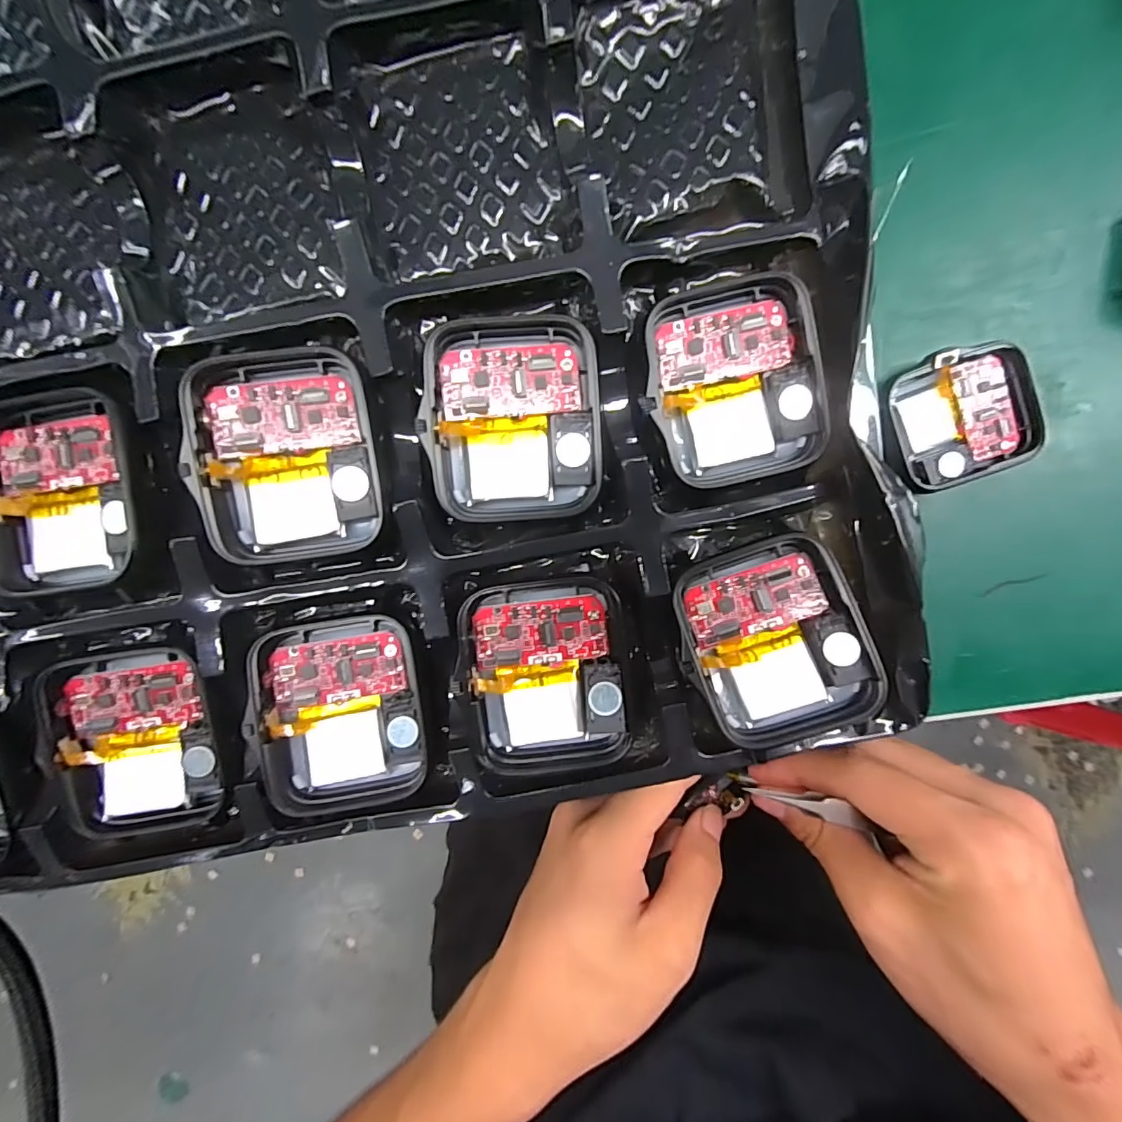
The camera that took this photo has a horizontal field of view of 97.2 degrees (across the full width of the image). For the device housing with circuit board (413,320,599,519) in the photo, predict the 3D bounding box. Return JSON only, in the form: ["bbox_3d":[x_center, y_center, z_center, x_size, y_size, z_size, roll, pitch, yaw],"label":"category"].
[{"bbox_3d":[-0.010,-0.031,0.107,0.037,0.006,0.043,-4,92,0],"label":"device housing with circuit board"}]

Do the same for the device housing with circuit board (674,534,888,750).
[{"bbox_3d":[0.048,0.018,0.111,0.037,0.006,0.042,-19,81,11],"label":"device housing with circuit board"}]

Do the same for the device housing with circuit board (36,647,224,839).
[{"bbox_3d":[-0.097,0.042,0.113,0.035,0.009,0.042,-7,92,1],"label":"device housing with circuit board"}]

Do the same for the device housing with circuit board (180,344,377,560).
[{"bbox_3d":[-0.058,-0.022,0.105,0.035,0.007,0.043,-6,92,1],"label":"device housing with circuit board"}]

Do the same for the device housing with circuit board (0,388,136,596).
[{"bbox_3d":[-0.110,-0.015,0.108,0.035,0.014,0.042,-7,92,1],"label":"device housing with circuit board"}]

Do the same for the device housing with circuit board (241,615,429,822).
[{"bbox_3d":[-0.051,0.035,0.114,0.037,0.011,0.042,-5,92,0],"label":"device housing with circuit board"}]

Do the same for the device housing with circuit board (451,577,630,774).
[{"bbox_3d":[-0.004,0.026,0.111,0.036,0.008,0.043,-2,92,0],"label":"device housing with circuit board"}]

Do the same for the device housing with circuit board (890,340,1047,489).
[{"bbox_3d":[0.121,-0.044,0.148,0.039,0.010,0.037,-19,92,1],"label":"device housing with circuit board"}]

